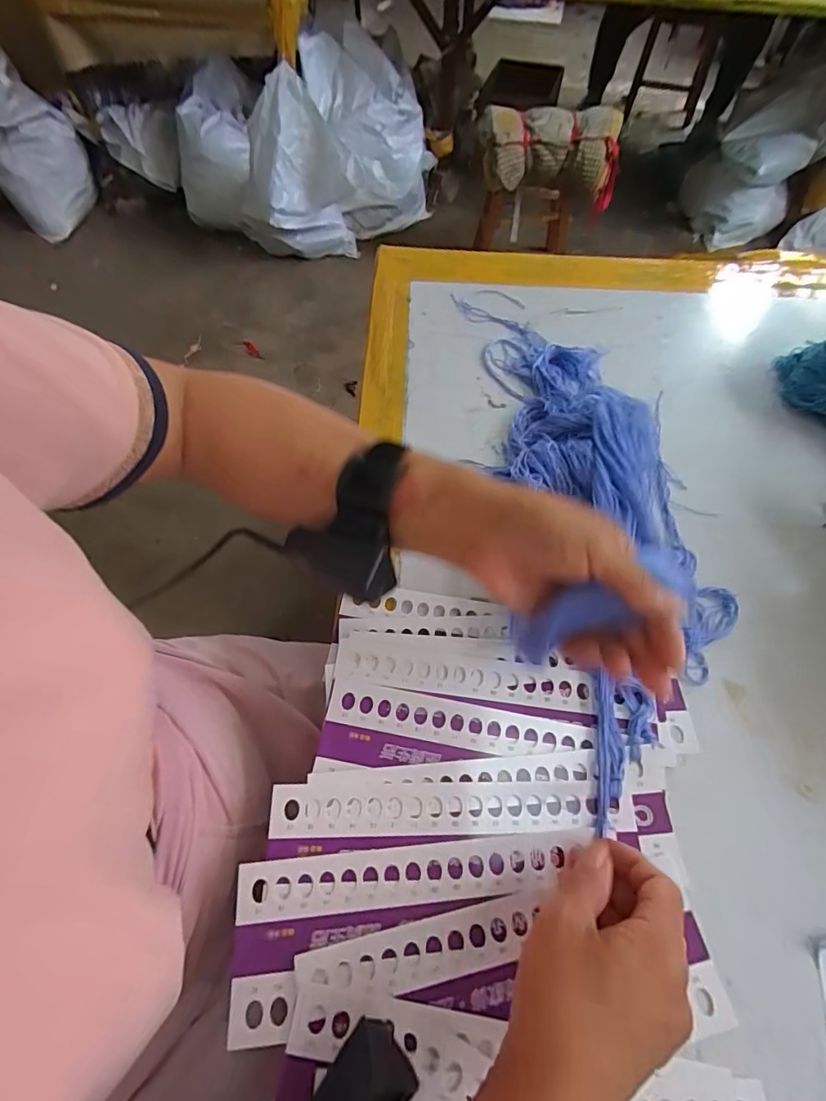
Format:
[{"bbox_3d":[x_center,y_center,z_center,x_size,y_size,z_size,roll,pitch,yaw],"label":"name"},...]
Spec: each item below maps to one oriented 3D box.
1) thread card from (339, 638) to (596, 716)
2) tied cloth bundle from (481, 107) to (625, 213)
[{"bbox_3d":[0.040,0.095,0.359,0.195,0.006,0.031,7,60,2],"label":"thread card"},{"bbox_3d":[0.405,-1.170,1.423,0.424,0.212,0.177,14,60,6],"label":"tied cloth bundle"}]

